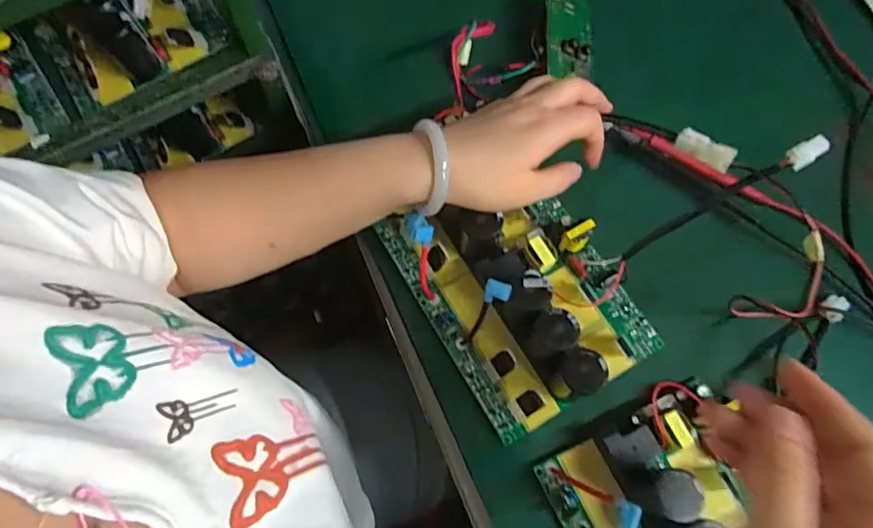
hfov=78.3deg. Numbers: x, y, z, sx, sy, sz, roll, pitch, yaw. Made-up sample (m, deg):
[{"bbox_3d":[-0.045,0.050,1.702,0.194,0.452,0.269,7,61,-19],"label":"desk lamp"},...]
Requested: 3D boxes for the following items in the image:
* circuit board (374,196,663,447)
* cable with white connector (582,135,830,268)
[{"bbox_3d":[0.061,0.012,0.384,0.135,0.056,0.176,-29,72,-10],"label":"circuit board"},{"bbox_3d":[0.173,-0.033,0.359,0.161,0.011,0.013,-35,67,33],"label":"cable with white connector"}]

